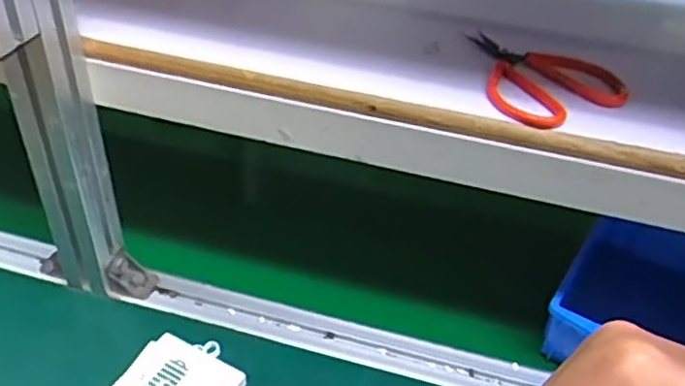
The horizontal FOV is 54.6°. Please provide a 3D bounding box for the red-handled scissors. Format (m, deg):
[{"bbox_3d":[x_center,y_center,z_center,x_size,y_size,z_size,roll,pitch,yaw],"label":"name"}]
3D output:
[{"bbox_3d":[0.143,-0.089,0.490,0.099,0.012,0.118,-11,41,-19],"label":"red-handled scissors"}]

